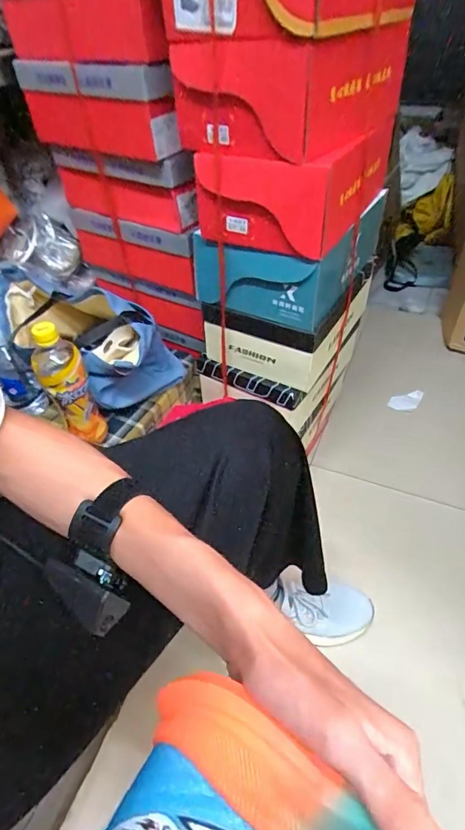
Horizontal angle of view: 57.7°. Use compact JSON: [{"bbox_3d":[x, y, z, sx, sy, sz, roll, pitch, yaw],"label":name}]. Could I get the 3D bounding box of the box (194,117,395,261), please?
[{"bbox_3d":[0.093,-0.346,0.630,0.207,0.109,0.248,25,52,25],"label":"box"}]

